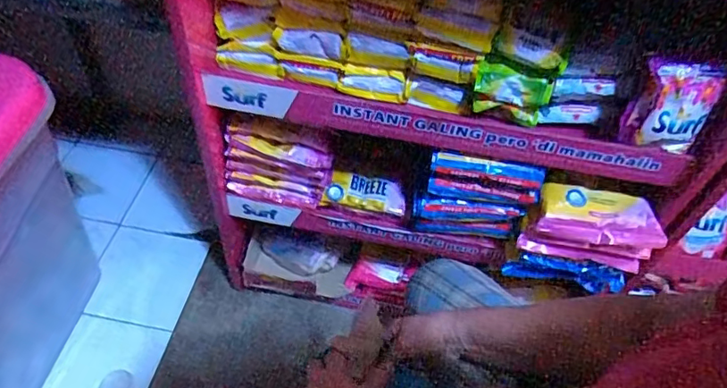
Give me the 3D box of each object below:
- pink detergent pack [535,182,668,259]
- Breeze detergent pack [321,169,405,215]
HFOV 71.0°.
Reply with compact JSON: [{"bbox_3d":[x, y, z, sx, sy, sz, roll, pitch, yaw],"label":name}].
[{"bbox_3d":[0.301,0.031,0.651,0.150,0.046,0.059,11,50,3],"label":"pink detergent pack"},{"bbox_3d":[0.004,-0.006,0.765,0.119,0.030,0.050,11,50,3],"label":"Breeze detergent pack"}]

